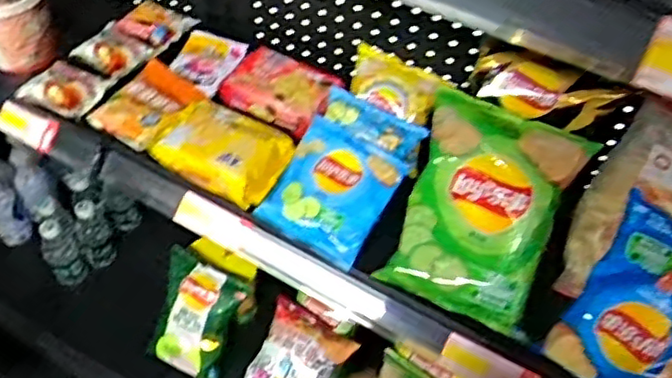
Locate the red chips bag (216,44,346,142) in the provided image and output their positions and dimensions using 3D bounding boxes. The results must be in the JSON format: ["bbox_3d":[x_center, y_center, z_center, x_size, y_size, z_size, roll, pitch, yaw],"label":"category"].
[{"bbox_3d":[-0.072,-0.128,0.836,0.160,0.041,0.089,22,52,16],"label":"red chips bag"}]

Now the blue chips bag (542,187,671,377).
[{"bbox_3d":[0.292,0.110,0.587,0.133,0.179,0.050,32,10,28],"label":"blue chips bag"}]

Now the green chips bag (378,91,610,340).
[{"bbox_3d":[0.145,0.019,0.658,0.150,0.045,0.205,24,95,24],"label":"green chips bag"}]

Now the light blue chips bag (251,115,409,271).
[{"bbox_3d":[-0.001,0.004,0.749,0.124,0.042,0.142,28,81,20],"label":"light blue chips bag"}]

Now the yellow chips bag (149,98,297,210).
[{"bbox_3d":[-0.139,-0.049,0.772,0.165,0.038,0.103,24,53,17],"label":"yellow chips bag"}]

